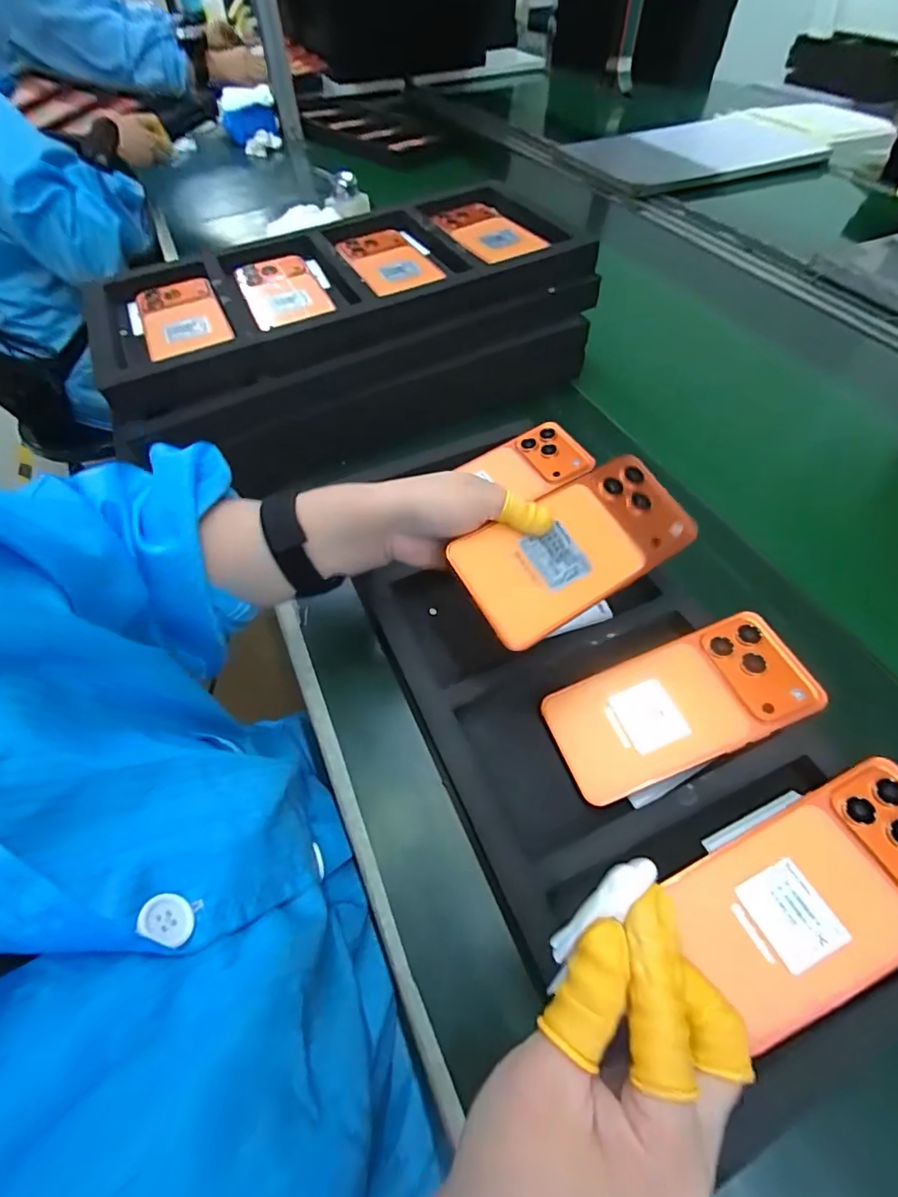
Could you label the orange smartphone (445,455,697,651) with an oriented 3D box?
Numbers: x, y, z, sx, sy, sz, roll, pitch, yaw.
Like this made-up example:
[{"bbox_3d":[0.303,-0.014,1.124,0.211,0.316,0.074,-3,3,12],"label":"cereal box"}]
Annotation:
[{"bbox_3d":[0.083,-0.035,0.315,0.160,0.007,0.074,-29,75,-19],"label":"orange smartphone"}]

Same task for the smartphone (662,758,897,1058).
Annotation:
[{"bbox_3d":[0.196,0.152,0.262,0.151,0.007,0.074,-28,59,-3],"label":"smartphone"}]

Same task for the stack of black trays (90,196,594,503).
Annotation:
[{"bbox_3d":[-0.102,-0.291,0.543,0.470,0.121,0.255,-20,56,-13],"label":"stack of black trays"}]

